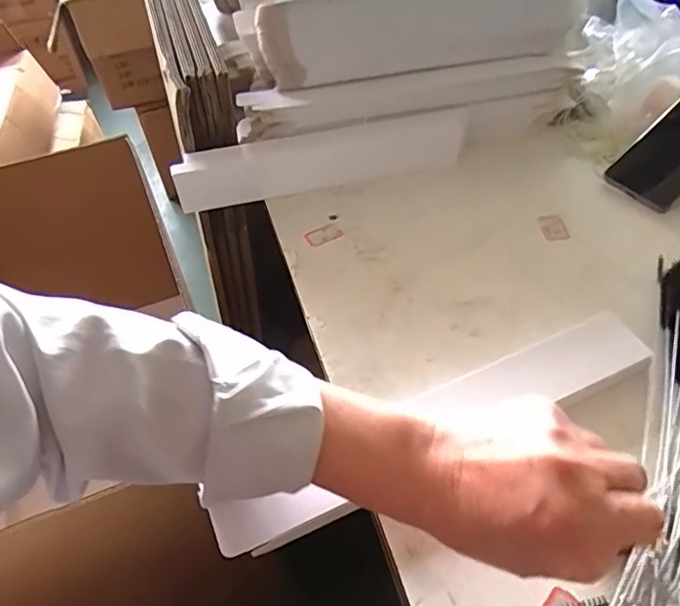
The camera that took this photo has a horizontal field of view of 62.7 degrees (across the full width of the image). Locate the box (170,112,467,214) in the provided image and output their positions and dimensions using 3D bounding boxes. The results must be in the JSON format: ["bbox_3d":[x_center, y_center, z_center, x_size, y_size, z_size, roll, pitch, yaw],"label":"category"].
[{"bbox_3d":[-0.017,-0.156,0.607,0.313,0.060,0.024,-12,5,-8],"label":"box"}]

